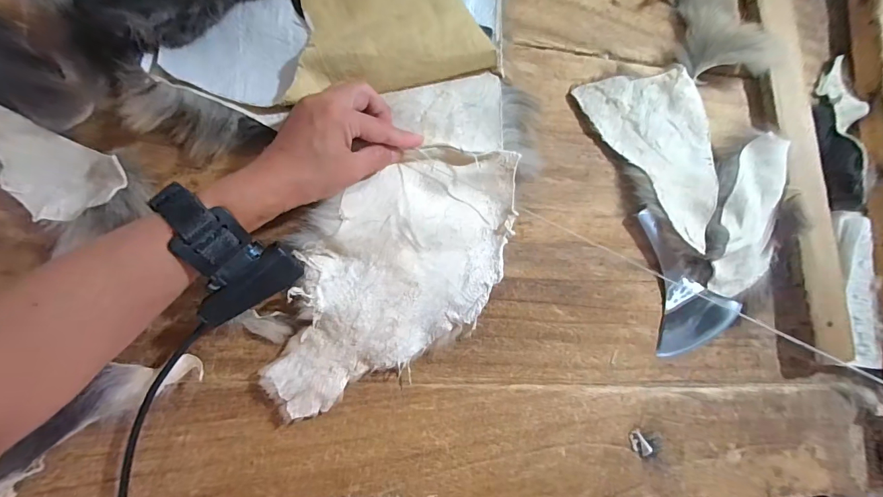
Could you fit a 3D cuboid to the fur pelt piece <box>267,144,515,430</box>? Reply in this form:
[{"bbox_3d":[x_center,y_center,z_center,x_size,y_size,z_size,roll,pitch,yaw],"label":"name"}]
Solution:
[{"bbox_3d":[-0.038,0.015,0.299,0.239,0.017,0.137,-32,93,-9],"label":"fur pelt piece"}]

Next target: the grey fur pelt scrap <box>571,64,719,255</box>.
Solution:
[{"bbox_3d":[0.217,-0.102,0.355,0.112,0.027,0.171,-35,93,-9],"label":"grey fur pelt scrap"}]

